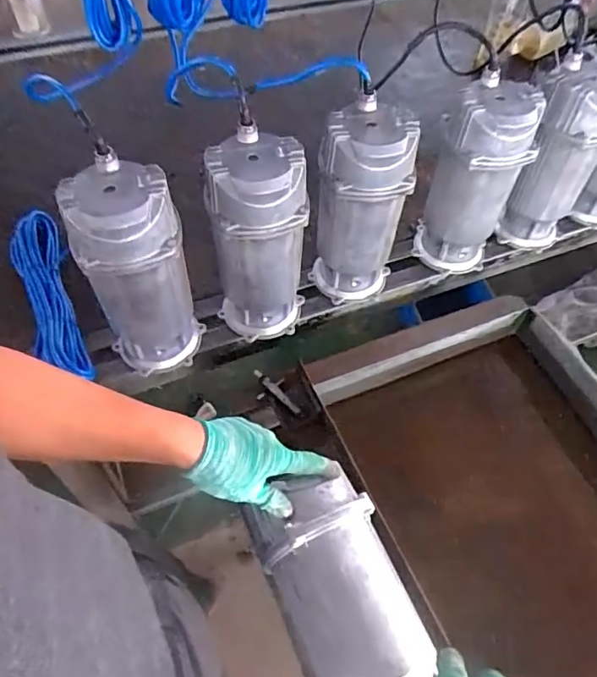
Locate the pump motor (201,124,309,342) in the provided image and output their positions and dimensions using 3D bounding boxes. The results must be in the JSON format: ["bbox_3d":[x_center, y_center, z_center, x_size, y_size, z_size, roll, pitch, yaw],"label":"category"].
[{"bbox_3d":[-0.056,-0.128,0.766,0.130,0.301,0.114,2,54,-1],"label":"pump motor"}]

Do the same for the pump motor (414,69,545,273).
[{"bbox_3d":[0.282,-0.250,0.862,0.122,0.291,0.118,2,54,-1],"label":"pump motor"}]

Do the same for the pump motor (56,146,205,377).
[{"bbox_3d":[-0.214,-0.078,0.718,0.126,0.301,0.108,-19,57,-15],"label":"pump motor"}]

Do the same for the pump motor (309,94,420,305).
[{"bbox_3d":[0.094,-0.187,0.807,0.129,0.293,0.110,23,57,13],"label":"pump motor"}]

